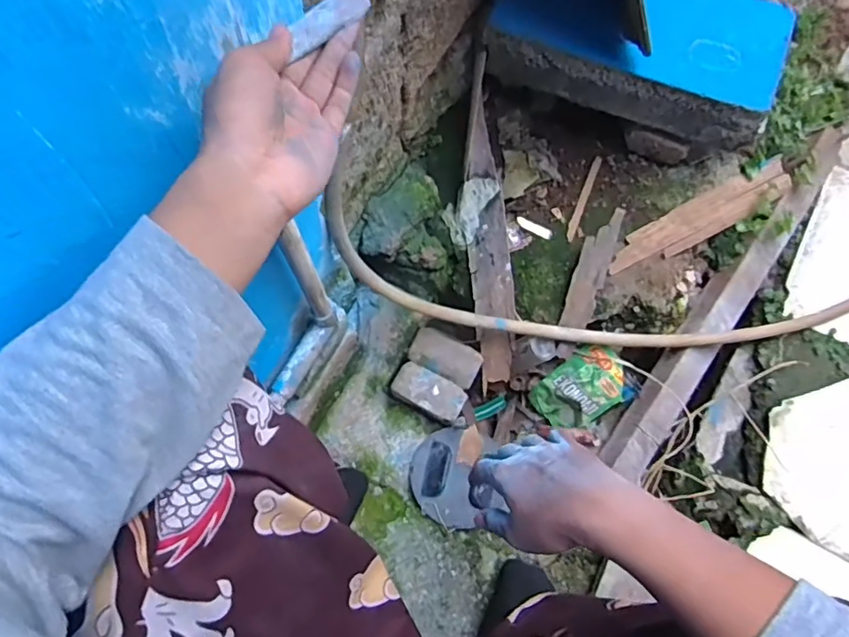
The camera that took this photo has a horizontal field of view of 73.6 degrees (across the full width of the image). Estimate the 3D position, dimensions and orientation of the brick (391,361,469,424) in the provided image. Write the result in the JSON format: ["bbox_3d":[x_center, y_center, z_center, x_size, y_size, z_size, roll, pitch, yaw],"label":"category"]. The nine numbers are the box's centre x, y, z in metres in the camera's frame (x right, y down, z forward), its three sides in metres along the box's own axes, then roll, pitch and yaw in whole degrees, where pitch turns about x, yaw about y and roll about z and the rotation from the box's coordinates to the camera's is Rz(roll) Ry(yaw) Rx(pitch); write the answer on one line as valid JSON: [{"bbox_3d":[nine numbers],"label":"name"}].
[{"bbox_3d":[0.007,0.109,0.829,0.105,0.035,0.054,31,74,7],"label":"brick"}]

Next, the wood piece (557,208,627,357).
[{"bbox_3d":[0.243,-0.054,0.847,0.047,0.025,0.232,21,90,8],"label":"wood piece"}]

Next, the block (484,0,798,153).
[{"bbox_3d":[0.298,-0.397,0.815,0.392,0.116,0.198,23,73,5],"label":"block"}]

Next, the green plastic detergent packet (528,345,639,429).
[{"bbox_3d":[0.237,0.112,0.865,0.147,0.020,0.100,-40,83,27],"label":"green plastic detergent packet"}]

